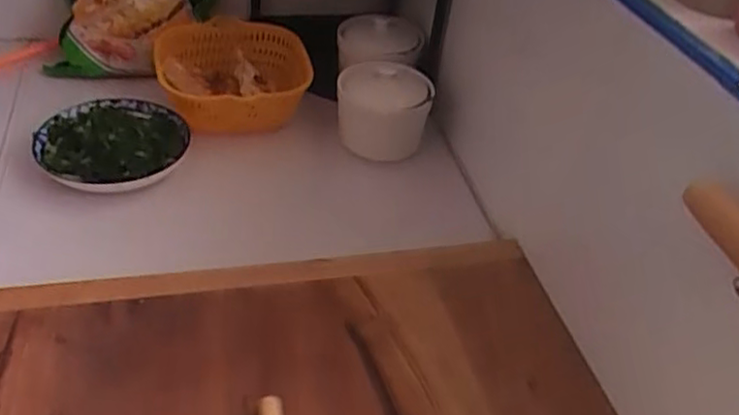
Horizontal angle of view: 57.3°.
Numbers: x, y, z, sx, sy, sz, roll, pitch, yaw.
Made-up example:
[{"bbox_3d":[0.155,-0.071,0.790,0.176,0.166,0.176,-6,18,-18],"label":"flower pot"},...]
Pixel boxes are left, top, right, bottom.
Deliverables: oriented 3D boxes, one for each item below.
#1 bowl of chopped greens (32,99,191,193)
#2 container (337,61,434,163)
[{"bbox_3d":[-0.304,-0.083,0.826,0.156,0.053,0.164,4,39,-4],"label":"bowl of chopped greens"},{"bbox_3d":[0.020,-0.134,0.927,0.124,0.108,0.111,10,39,4],"label":"container"}]

